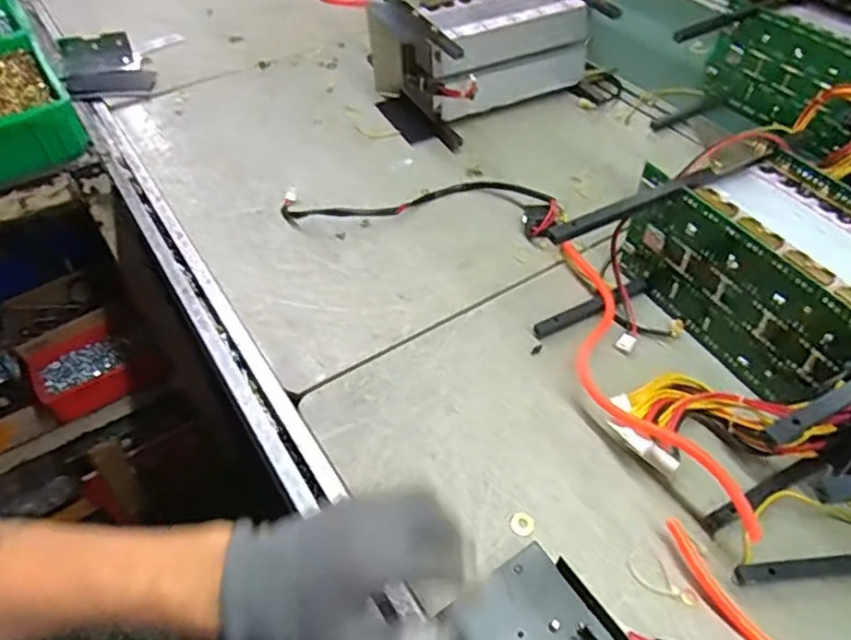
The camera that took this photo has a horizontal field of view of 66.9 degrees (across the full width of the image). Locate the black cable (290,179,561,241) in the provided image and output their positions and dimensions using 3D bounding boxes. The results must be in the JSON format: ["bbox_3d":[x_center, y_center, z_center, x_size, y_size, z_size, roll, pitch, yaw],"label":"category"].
[{"bbox_3d":[-0.006,-0.142,0.734,0.312,0.031,0.117,8,49,9],"label":"black cable"}]

